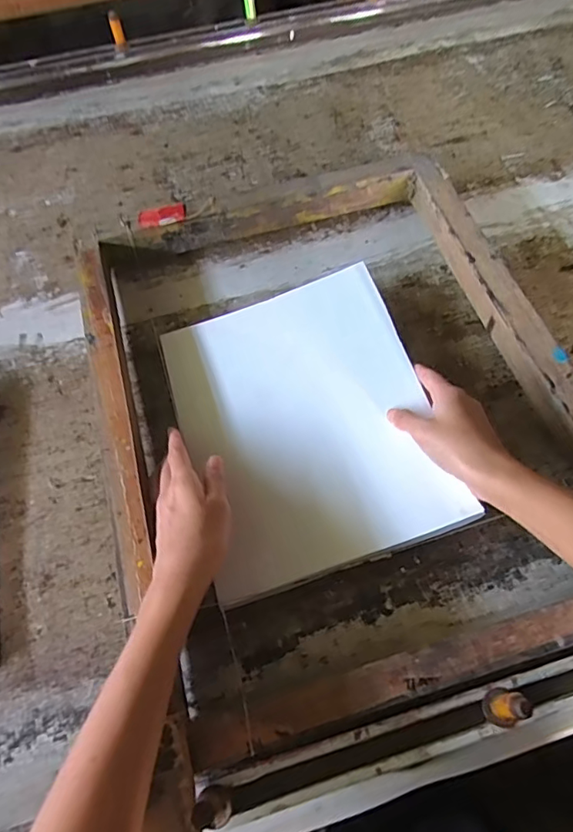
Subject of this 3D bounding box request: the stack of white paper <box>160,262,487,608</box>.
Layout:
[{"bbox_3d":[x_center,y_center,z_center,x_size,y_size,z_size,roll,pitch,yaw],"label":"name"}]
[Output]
[{"bbox_3d":[0.015,0.000,0.473,0.210,0.010,0.266,-20,65,1],"label":"stack of white paper"}]

